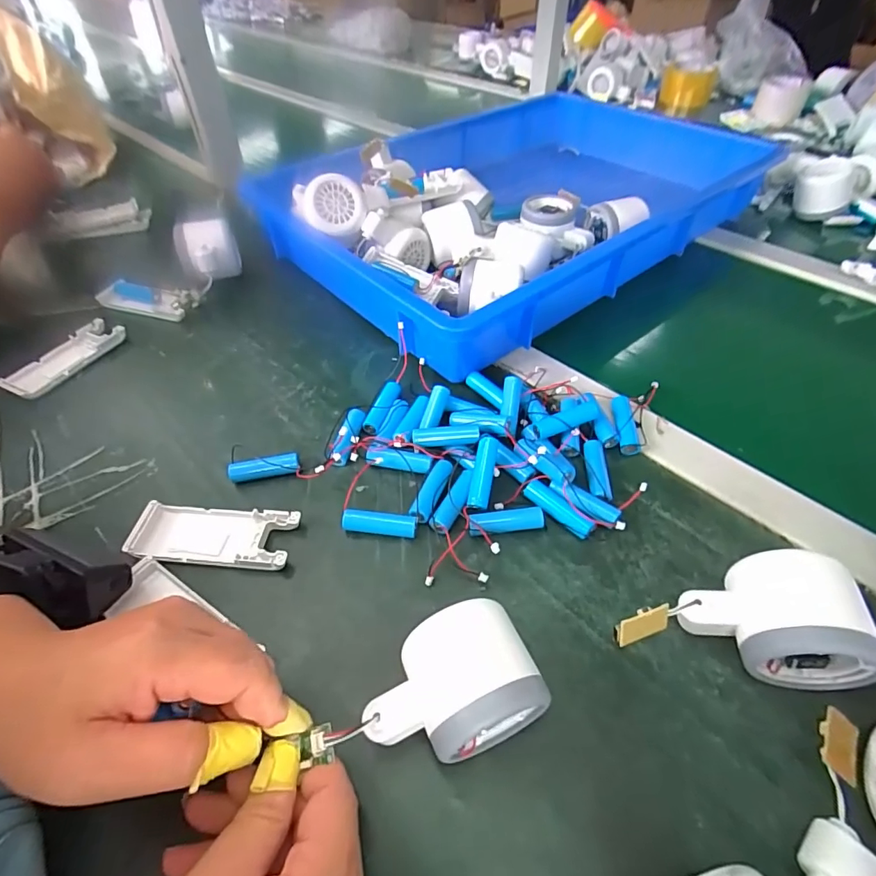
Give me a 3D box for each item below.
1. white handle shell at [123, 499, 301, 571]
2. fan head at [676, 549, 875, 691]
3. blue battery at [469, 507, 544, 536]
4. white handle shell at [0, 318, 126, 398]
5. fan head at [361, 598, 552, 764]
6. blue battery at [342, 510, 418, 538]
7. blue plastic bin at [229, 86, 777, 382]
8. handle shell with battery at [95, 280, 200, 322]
[{"bbox_3d":[-0.147,0.064,0.316,0.103,0.015,0.040,2,49,4],"label":"white handle shell"},{"bbox_3d":[0.174,0.094,0.252,0.082,0.058,0.052,7,50,8],"label":"fan head"},{"bbox_3d":[0.045,0.055,0.318,0.050,0.013,0.014,-7,49,-4],"label":"blue battery"},{"bbox_3d":[-0.344,-0.073,0.441,0.035,0.018,0.102,20,53,18],"label":"white handle shell"},{"bbox_3d":[0.006,0.122,0.234,0.082,0.058,0.054,-17,50,-12],"label":"fan head"},{"bbox_3d":[-0.039,0.058,0.319,0.049,0.014,0.011,4,49,6],"label":"blue battery"},{"bbox_3d":[0.099,-0.304,0.577,0.572,0.091,0.390,-35,56,-24],"label":"blue plastic bin"},{"bbox_3d":[-0.300,-0.145,0.500,0.110,0.020,0.036,10,50,11],"label":"handle shell with battery"}]

